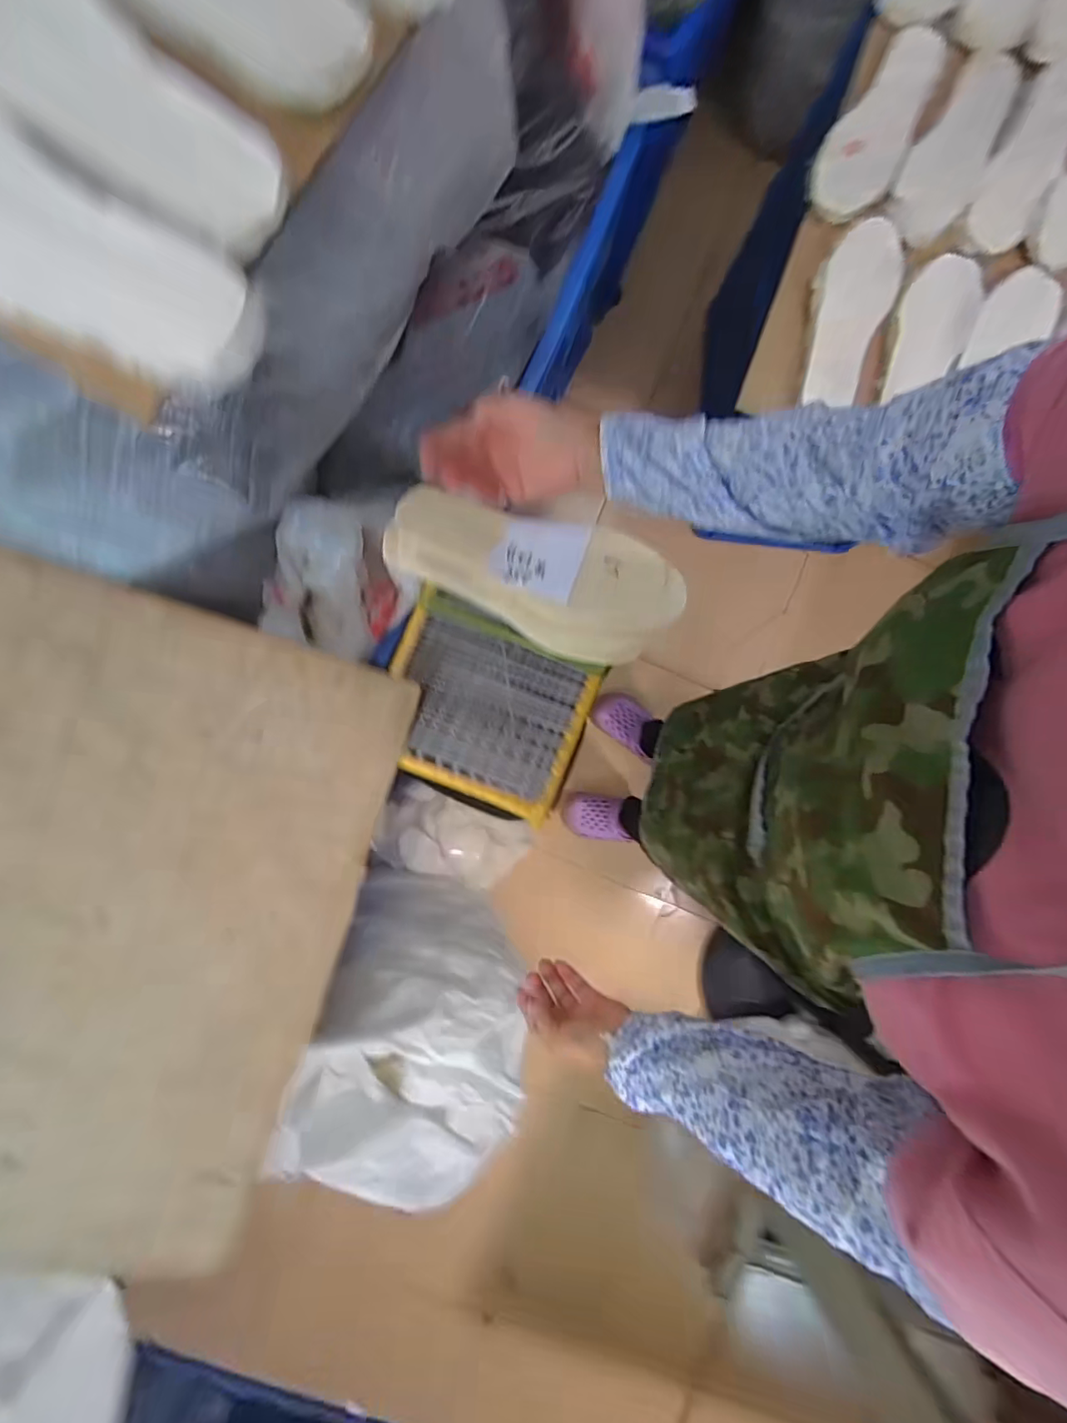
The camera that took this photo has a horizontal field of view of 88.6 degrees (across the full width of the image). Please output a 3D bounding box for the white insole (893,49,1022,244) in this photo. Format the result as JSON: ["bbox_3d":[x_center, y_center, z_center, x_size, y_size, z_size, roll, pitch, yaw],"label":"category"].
[{"bbox_3d":[0.548,-0.730,0.705,0.093,0.024,0.274,33,83,-9],"label":"white insole"}]

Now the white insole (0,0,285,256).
[{"bbox_3d":[-0.261,-0.365,0.308,0.269,0.007,0.088,41,86,-2],"label":"white insole"}]

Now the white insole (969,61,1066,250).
[{"bbox_3d":[0.647,-0.724,0.710,0.081,0.012,0.262,27,87,0],"label":"white insole"}]

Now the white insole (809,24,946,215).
[{"bbox_3d":[0.446,-0.748,0.699,0.096,0.011,0.256,35,89,-13],"label":"white insole"}]

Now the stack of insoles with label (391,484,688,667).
[{"bbox_3d":[-0.002,-0.145,0.592,0.304,0.111,0.102,17,78,-7],"label":"stack of insoles with label"}]

